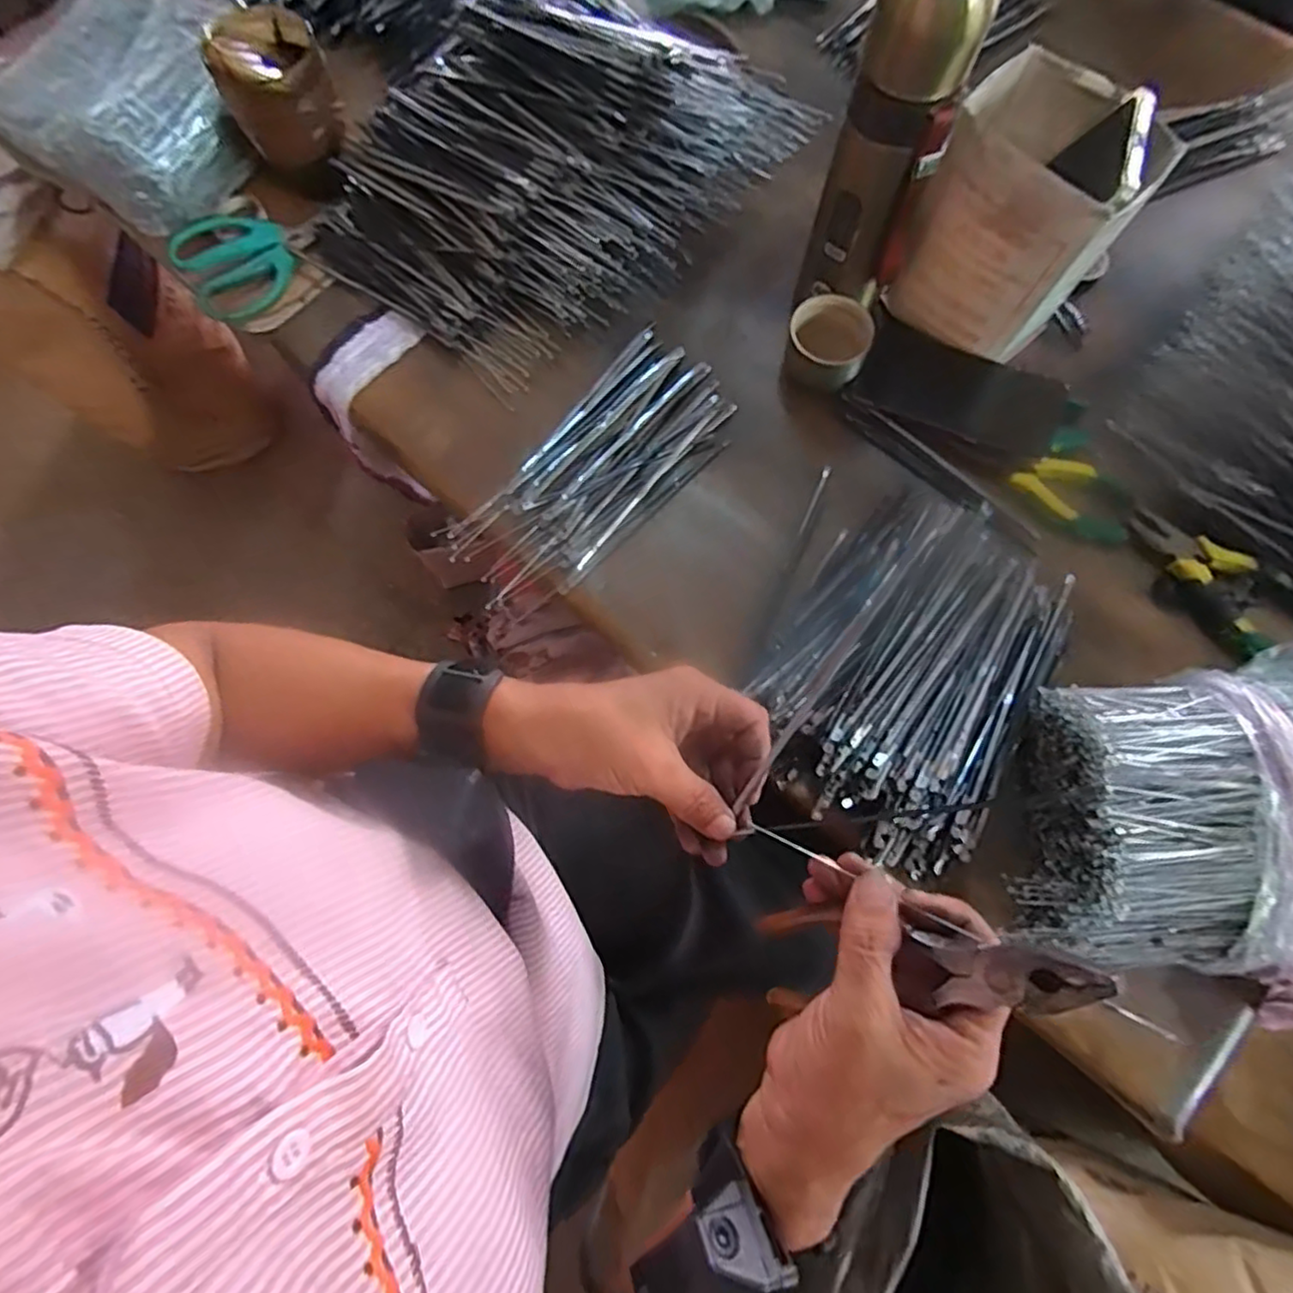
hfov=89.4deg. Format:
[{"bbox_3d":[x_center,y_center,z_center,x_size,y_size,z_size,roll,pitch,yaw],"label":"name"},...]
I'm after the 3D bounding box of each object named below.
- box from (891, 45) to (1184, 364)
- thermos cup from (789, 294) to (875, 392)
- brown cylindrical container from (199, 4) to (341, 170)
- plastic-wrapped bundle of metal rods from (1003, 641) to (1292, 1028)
[{"bbox_3d":[0.265,-0.307,0.472,0.125,0.137,0.101,32,78,8],"label":"box"},{"bbox_3d":[0.143,-0.237,0.522,0.061,0.041,0.064,0,76,0],"label":"thermos cup"},{"bbox_3d":[-0.301,-0.459,0.534,0.082,0.070,0.089,0,76,0],"label":"brown cylindrical container"},{"bbox_3d":[0.348,0.108,0.401,0.214,0.075,0.229,2,76,1],"label":"plastic-wrapped bundle of metal rods"}]

